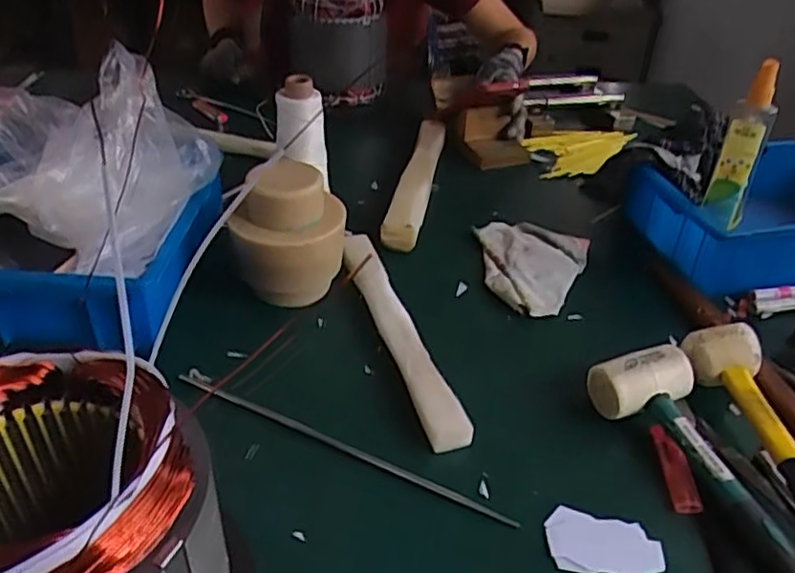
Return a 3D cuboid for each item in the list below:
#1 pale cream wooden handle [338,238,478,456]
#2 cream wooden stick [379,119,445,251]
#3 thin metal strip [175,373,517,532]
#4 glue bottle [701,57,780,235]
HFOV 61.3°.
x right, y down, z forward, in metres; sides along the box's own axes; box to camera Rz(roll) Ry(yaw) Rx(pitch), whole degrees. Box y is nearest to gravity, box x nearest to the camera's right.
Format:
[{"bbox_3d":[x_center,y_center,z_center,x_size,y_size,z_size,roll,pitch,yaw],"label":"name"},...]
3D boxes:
[{"bbox_3d":[-0.003,0.036,0.631,0.034,0.021,0.291,-10,38,-17],"label":"pale cream wooden handle"},{"bbox_3d":[0.028,-0.150,0.891,0.046,0.042,0.347,7,36,6],"label":"cream wooden stick"},{"bbox_3d":[-0.050,0.123,0.527,0.299,0.005,0.009,18,39,20],"label":"thin metal strip"},{"bbox_3d":[0.356,-0.142,0.694,0.043,0.163,0.041,18,39,20],"label":"glue bottle"}]

